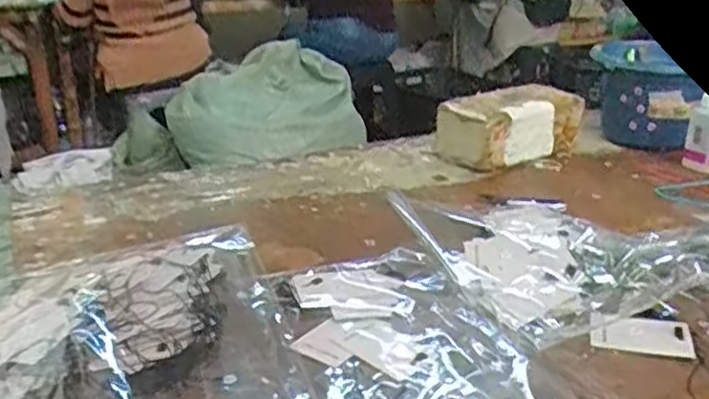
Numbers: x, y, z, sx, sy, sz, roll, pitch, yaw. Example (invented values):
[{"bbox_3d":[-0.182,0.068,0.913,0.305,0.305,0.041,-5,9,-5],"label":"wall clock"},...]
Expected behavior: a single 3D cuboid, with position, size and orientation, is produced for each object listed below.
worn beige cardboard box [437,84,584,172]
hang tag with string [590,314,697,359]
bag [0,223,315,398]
[{"bbox_3d":[0.218,-0.103,0.997,0.184,0.099,0.102,-17,27,-32],"label":"worn beige cardboard box"},{"bbox_3d":[0.240,0.115,0.593,0.080,0.004,0.038,5,43,9],"label":"hang tag with string"},{"bbox_3d":[-0.170,0.118,0.554,0.235,0.044,0.307,-9,24,-17],"label":"bag"}]

